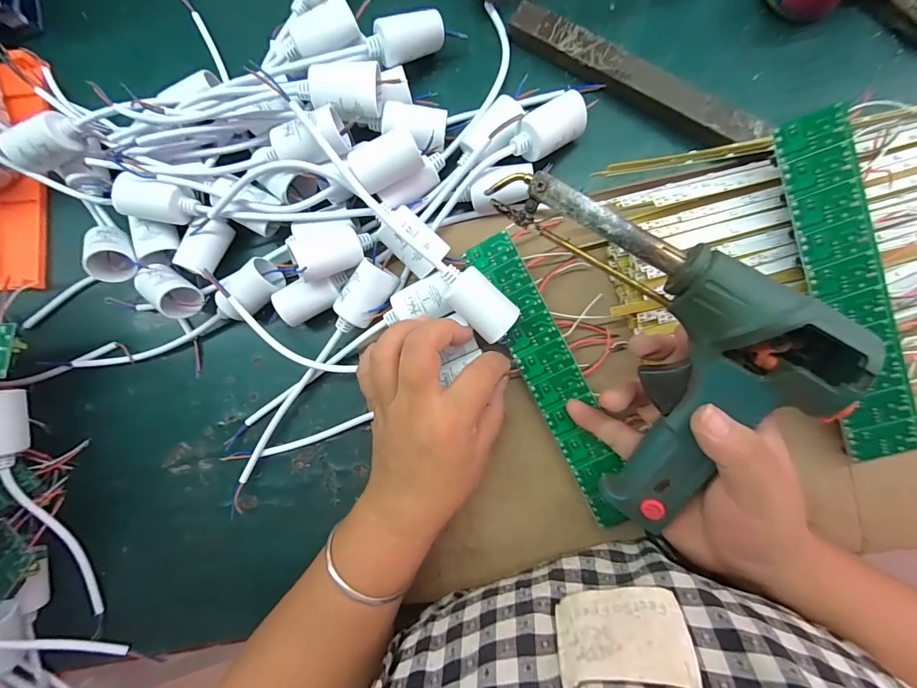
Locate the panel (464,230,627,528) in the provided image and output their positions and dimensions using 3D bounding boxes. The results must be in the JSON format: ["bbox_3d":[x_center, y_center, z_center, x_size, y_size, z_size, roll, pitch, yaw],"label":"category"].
[{"bbox_3d":[0.062,0.021,0.269,0.037,0.005,0.199,-23,86,6],"label":"panel"}]

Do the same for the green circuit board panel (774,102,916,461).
[{"bbox_3d":[0.224,-0.029,0.230,0.037,0.005,0.200,-19,97,8],"label":"green circuit board panel"}]

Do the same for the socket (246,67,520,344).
[{"bbox_3d":[-0.046,-0.080,0.248,0.206,0.039,0.028,43,93,6],"label":"socket"}]

